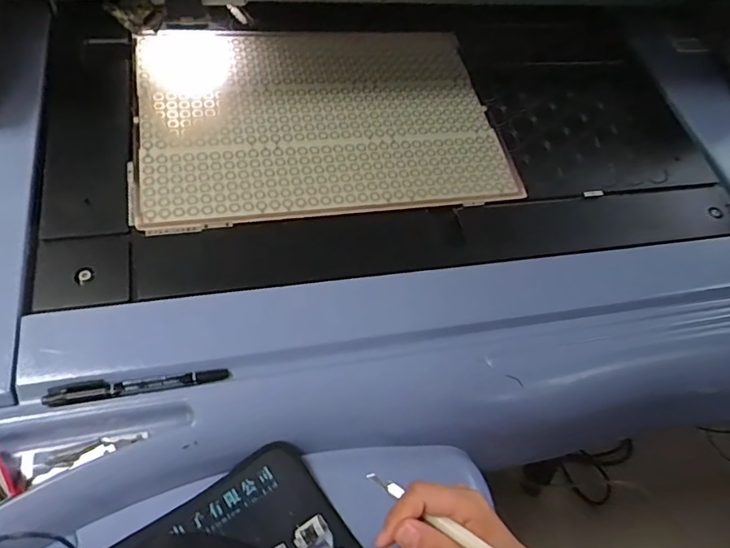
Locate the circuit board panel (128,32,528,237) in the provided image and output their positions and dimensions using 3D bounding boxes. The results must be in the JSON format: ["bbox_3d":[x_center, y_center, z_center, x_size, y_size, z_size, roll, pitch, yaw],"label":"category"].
[{"bbox_3d":[-0.050,-0.178,0.607,0.390,0.013,0.276,-6,62,-12],"label":"circuit board panel"}]

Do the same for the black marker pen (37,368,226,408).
[{"bbox_3d":[-0.182,0.090,0.436,0.137,0.010,0.016,-5,39,-13],"label":"black marker pen"}]

